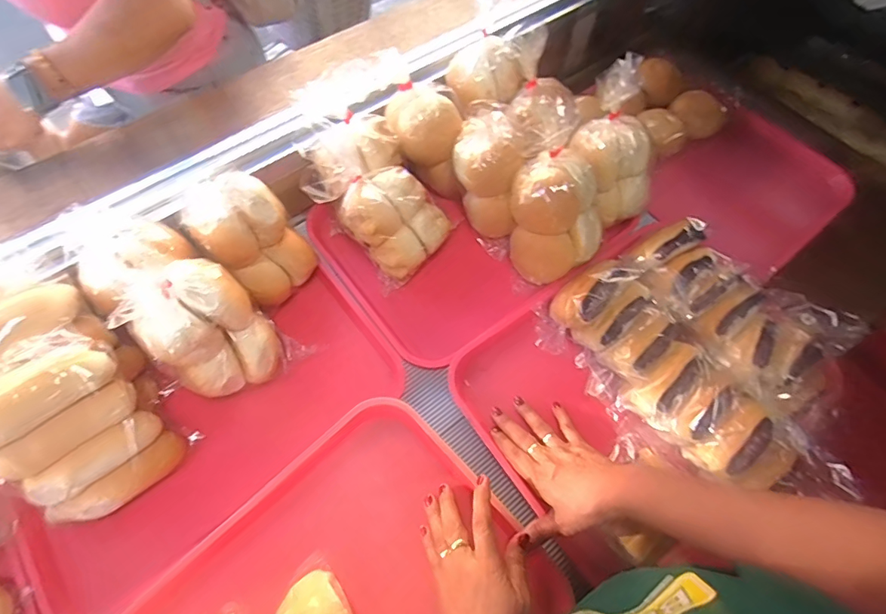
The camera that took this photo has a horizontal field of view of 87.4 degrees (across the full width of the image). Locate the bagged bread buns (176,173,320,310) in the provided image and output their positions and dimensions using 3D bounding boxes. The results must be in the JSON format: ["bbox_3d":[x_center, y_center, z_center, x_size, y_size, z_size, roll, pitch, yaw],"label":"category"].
[{"bbox_3d":[-0.220,-0.082,0.537,0.086,0.155,0.101,36,67,16],"label":"bagged bread buns"}]

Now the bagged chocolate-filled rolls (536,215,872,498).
[{"bbox_3d":[0.312,0.039,0.553,0.313,0.070,0.248,40,68,18],"label":"bagged chocolate-filled rolls"}]

